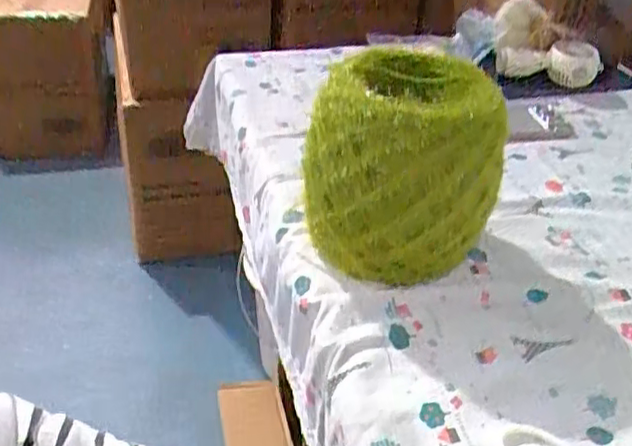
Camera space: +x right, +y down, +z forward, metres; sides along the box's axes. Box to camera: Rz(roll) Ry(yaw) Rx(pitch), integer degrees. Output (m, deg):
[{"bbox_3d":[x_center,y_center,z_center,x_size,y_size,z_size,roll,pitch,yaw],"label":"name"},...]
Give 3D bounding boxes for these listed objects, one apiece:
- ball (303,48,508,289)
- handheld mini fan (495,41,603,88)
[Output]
[{"bbox_3d":[0.067,-0.052,0.558,0.142,0.152,0.166,7,36,3],"label":"ball"},{"bbox_3d":[0.306,-0.203,0.882,0.147,0.044,0.053,-13,39,-23],"label":"handheld mini fan"}]

